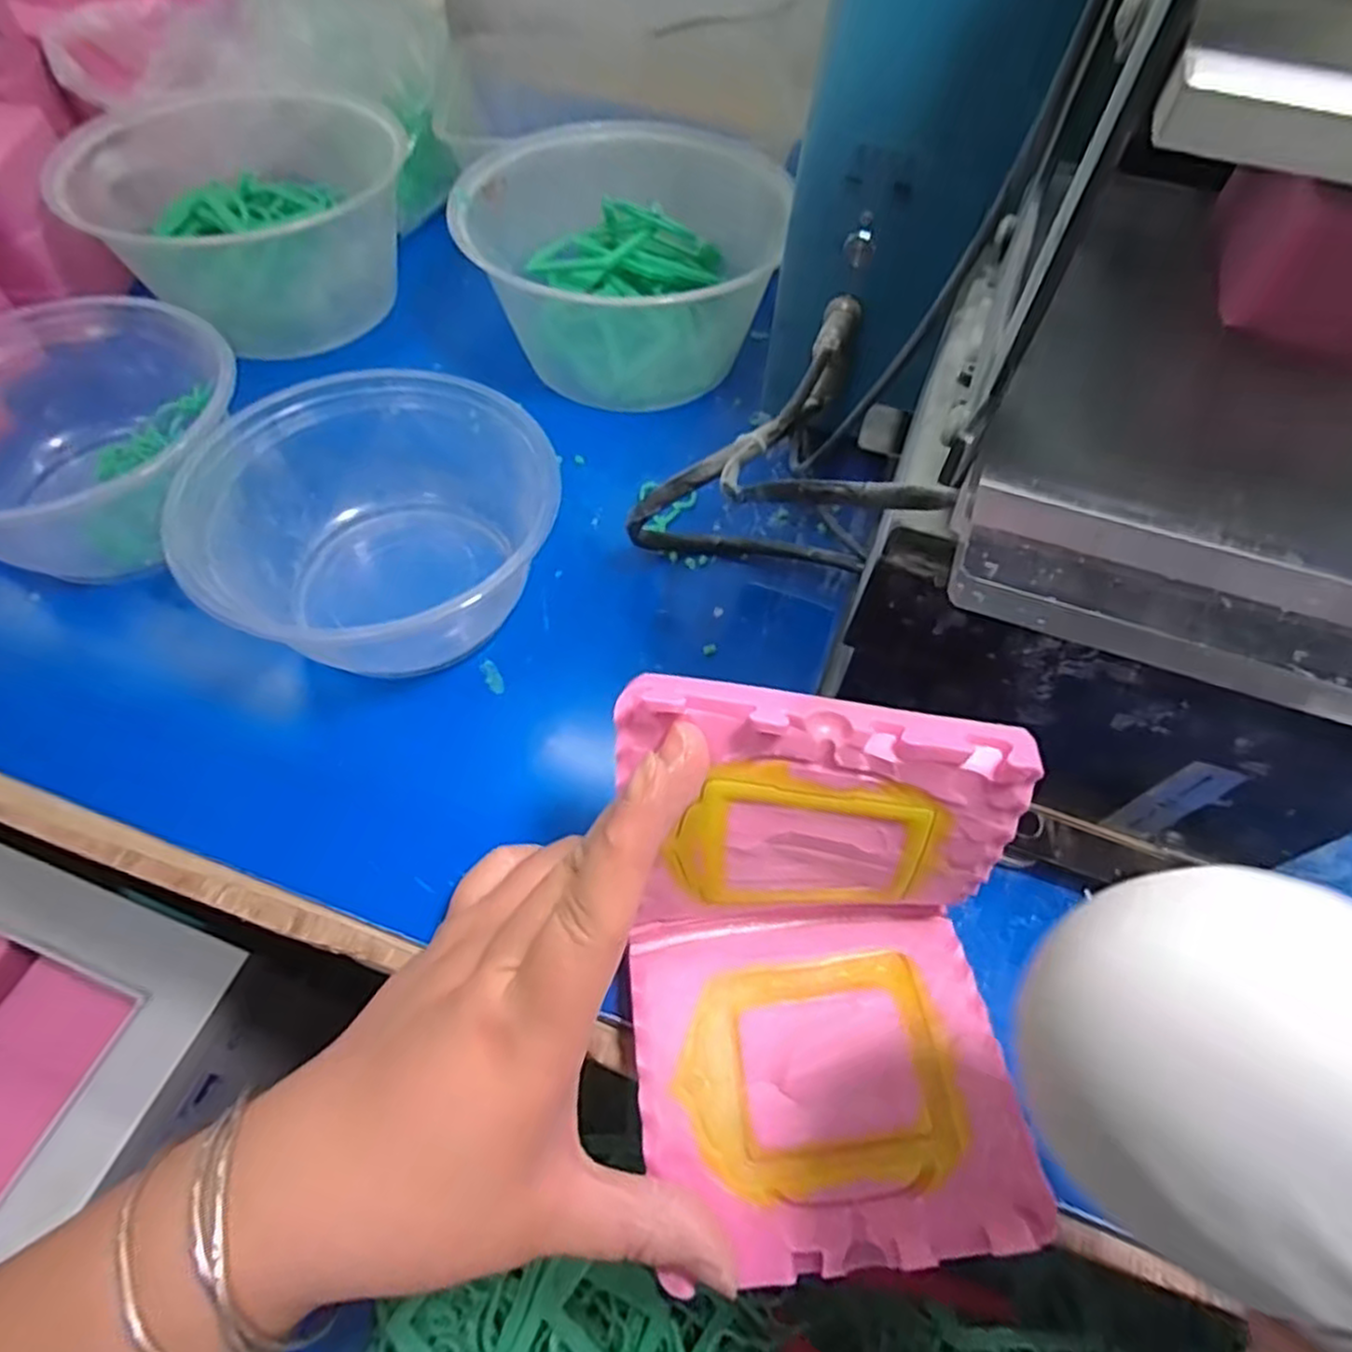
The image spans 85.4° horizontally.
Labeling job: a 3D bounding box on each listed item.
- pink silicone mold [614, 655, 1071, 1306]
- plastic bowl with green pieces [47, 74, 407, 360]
[{"bbox_3d":[0.038,0.076,0.186,0.094,0.090,0.123,-3,58,-4],"label":"pink silicone mold"},{"bbox_3d":[-0.233,-0.260,0.406,0.158,0.071,0.166,1,57,-1],"label":"plastic bowl with green pieces"}]

